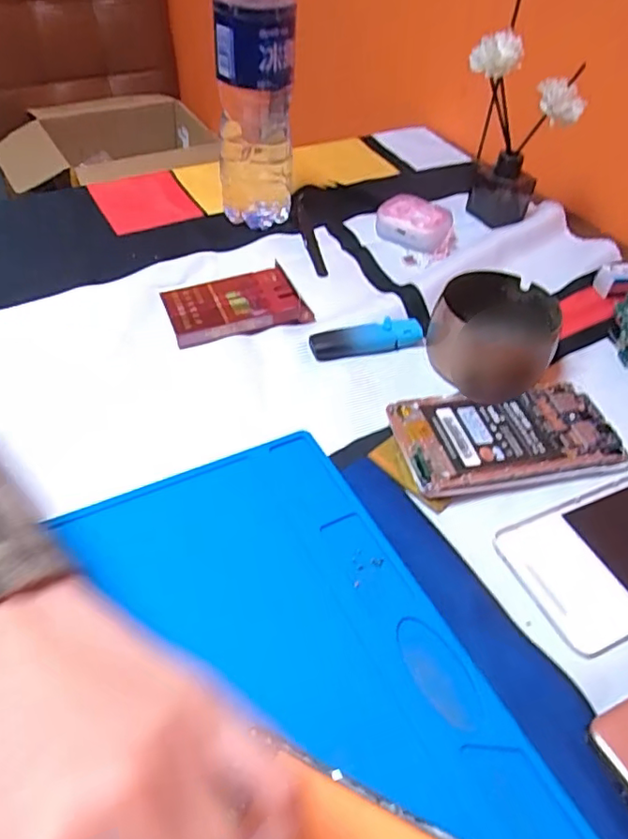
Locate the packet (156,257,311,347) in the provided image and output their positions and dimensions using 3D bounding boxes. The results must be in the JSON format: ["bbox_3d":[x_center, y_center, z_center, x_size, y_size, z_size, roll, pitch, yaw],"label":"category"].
[{"bbox_3d":[-0.060,-0.086,0.453,0.099,0.018,0.058,-14,50,-17],"label":"packet"}]

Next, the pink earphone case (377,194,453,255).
[{"bbox_3d":[0.092,-0.178,0.547,0.066,0.029,0.048,20,49,14],"label":"pink earphone case"}]

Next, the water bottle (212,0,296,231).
[{"bbox_3d":[-0.047,-0.272,0.487,0.061,0.227,0.065,3,47,-1],"label":"water bottle"}]

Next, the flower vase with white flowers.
[{"bbox_3d":[0.181,-0.255,0.536,0.091,0.144,0.058,37,55,27],"label":"flower vase with white flowers"}]

